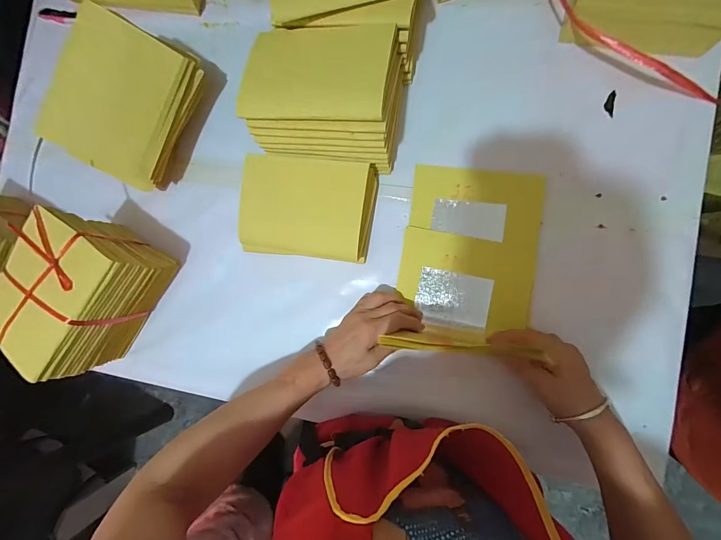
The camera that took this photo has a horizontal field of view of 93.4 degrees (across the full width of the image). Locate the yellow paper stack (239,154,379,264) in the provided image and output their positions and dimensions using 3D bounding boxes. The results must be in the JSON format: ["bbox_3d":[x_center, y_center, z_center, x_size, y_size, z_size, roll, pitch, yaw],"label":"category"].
[{"bbox_3d":[-0.067,-0.074,0.429,0.163,0.055,0.121,6,88,9],"label":"yellow paper stack"}]

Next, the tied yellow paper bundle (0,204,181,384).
[{"bbox_3d":[-0.349,0.029,0.432,0.123,0.125,0.165,34,92,9],"label":"tied yellow paper bundle"}]

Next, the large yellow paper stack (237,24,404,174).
[{"bbox_3d":[-0.036,-0.195,0.407,0.161,0.112,0.139,9,88,10],"label":"large yellow paper stack"}]

